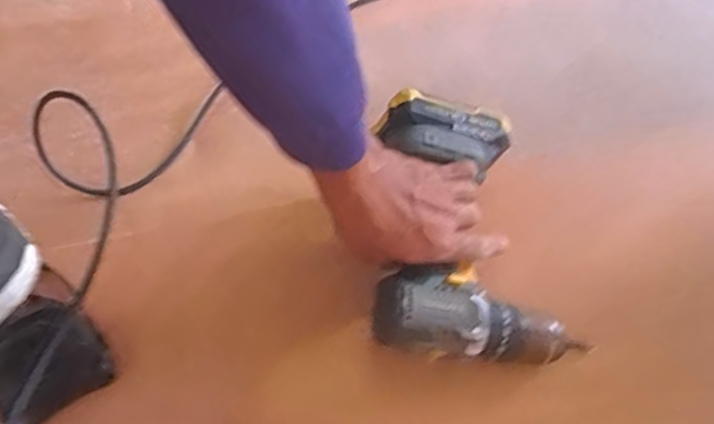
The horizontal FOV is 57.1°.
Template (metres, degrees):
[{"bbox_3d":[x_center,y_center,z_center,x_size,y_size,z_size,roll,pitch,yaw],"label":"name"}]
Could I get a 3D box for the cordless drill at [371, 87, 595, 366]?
[{"bbox_3d":[0.092,0.017,0.557,0.165,0.057,0.222,6,67,-18],"label":"cordless drill"}]

